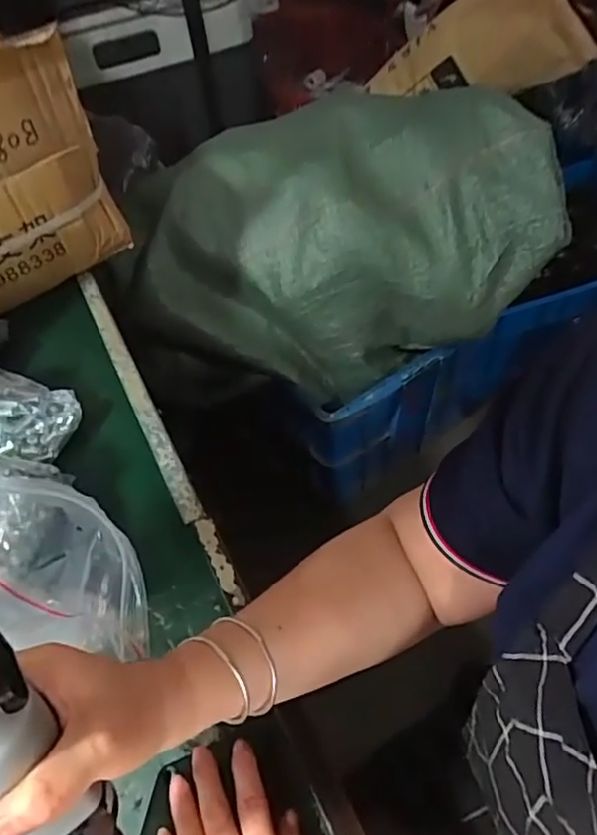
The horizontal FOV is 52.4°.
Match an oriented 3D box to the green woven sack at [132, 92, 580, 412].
[{"bbox_3d":[0.069,-0.298,1.063,0.689,0.315,0.381,1,54,5],"label":"green woven sack"}]

